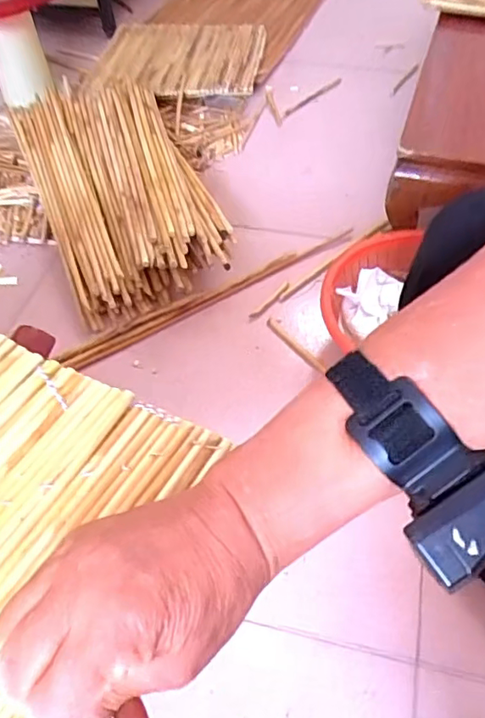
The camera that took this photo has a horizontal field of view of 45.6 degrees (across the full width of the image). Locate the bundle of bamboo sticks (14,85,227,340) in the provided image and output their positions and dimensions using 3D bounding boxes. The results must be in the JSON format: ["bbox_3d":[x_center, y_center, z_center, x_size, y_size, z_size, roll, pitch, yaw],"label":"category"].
[{"bbox_3d":[-0.215,-0.299,0.962,0.255,0.098,0.561,-18,53,-12],"label":"bundle of bamboo sticks"}]

